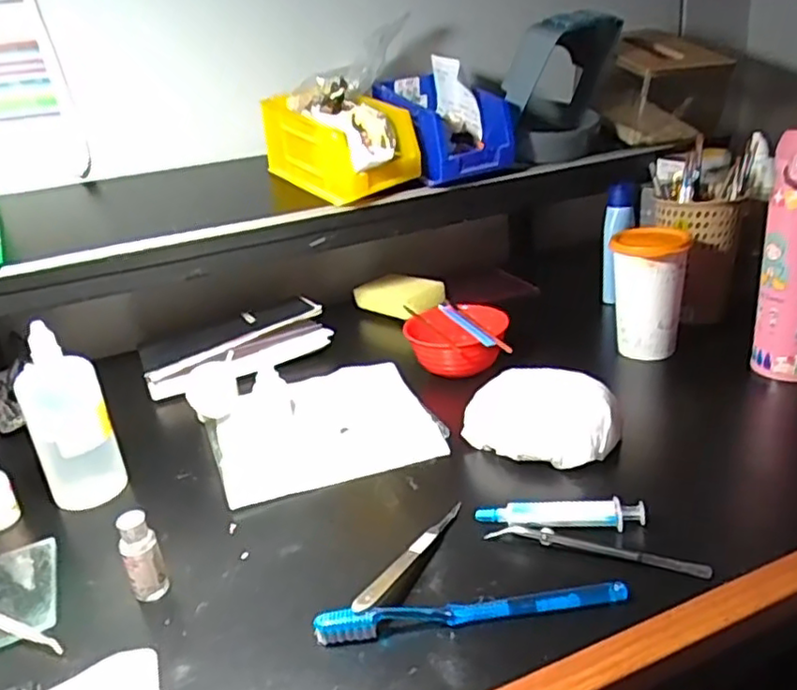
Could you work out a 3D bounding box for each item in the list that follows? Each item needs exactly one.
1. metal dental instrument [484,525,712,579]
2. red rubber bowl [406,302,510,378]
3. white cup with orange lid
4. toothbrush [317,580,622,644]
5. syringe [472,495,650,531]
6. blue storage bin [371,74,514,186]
[{"bbox_3d":[0.133,0.135,0.452,0.143,0.011,0.016,5,26,24],"label":"metal dental instrument"},{"bbox_3d":[0.063,-0.003,0.724,0.109,0.053,0.105,0,24,14],"label":"red rubber bowl"},{"bbox_3d":[0.259,-0.054,0.695,0.068,0.126,0.064,2,24,18],"label":"white cup with orange lid"},{"bbox_3d":[0.045,0.162,0.409,0.189,0.018,0.013,-6,23,-1],"label":"toothbrush"},{"bbox_3d":[0.115,0.123,0.477,0.116,0.021,0.015,-1,24,10],"label":"syringe"},{"bbox_3d":[0.047,-0.260,0.794,0.105,0.108,0.163,-22,28,-33],"label":"blue storage bin"}]

